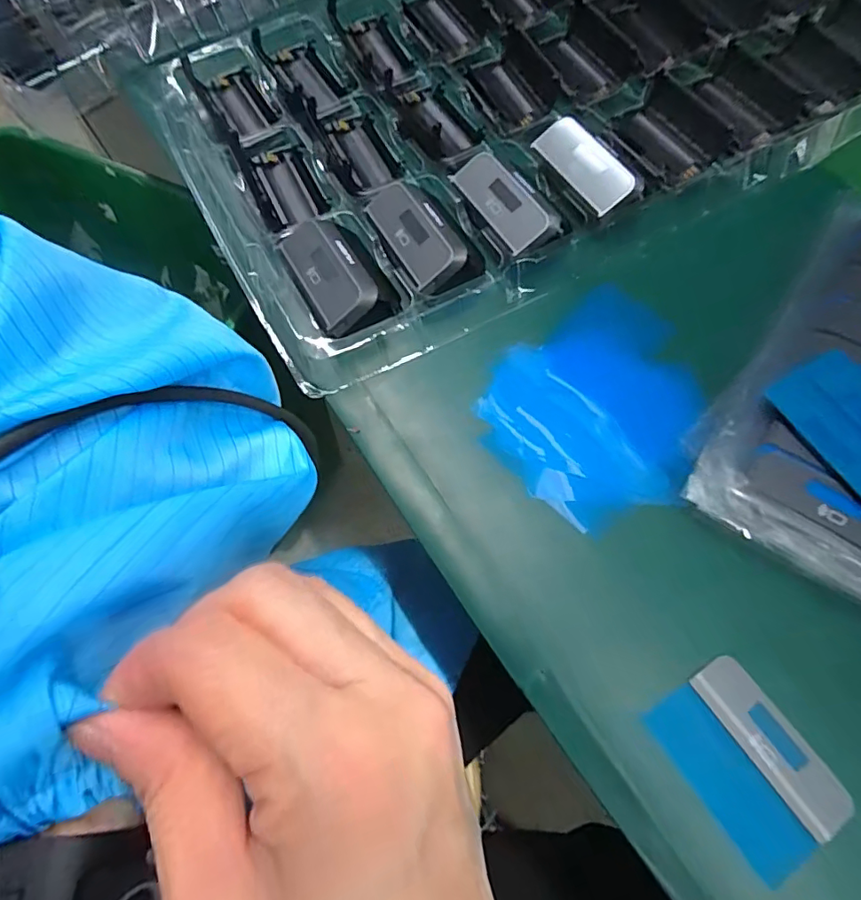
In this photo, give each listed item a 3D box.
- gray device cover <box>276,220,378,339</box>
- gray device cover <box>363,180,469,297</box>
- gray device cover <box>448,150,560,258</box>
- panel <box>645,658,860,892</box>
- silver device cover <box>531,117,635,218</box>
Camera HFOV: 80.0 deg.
[{"bbox_3d":[-0.059,-0.102,0.293,0.036,0.014,0.079,-28,69,-10],"label":"gray device cover"},{"bbox_3d":[-0.008,-0.129,0.301,0.036,0.012,0.076,-27,69,-10],"label":"gray device cover"},{"bbox_3d":[0.045,-0.150,0.310,0.035,0.015,0.076,-27,69,-10],"label":"gray device cover"},{"bbox_3d":[0.131,0.129,0.211,0.052,0.004,0.071,-32,70,-12],"label":"panel"},{"bbox_3d":[0.094,-0.177,0.322,0.031,0.011,0.071,-29,69,-11],"label":"silver device cover"}]

